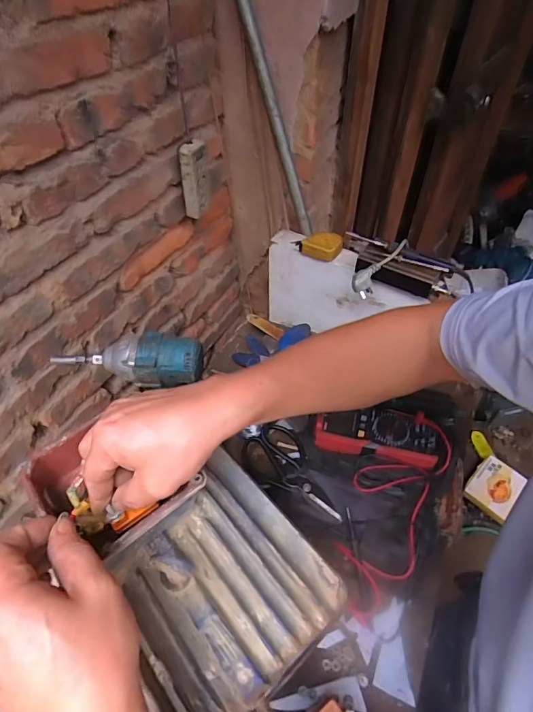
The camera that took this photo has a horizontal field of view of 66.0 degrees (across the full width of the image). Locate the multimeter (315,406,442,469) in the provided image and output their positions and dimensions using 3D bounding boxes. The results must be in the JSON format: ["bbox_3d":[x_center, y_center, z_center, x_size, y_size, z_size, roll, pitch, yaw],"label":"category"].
[{"bbox_3d":[0.173,0.116,0.646,0.180,0.035,0.087,11,50,11],"label":"multimeter"}]

